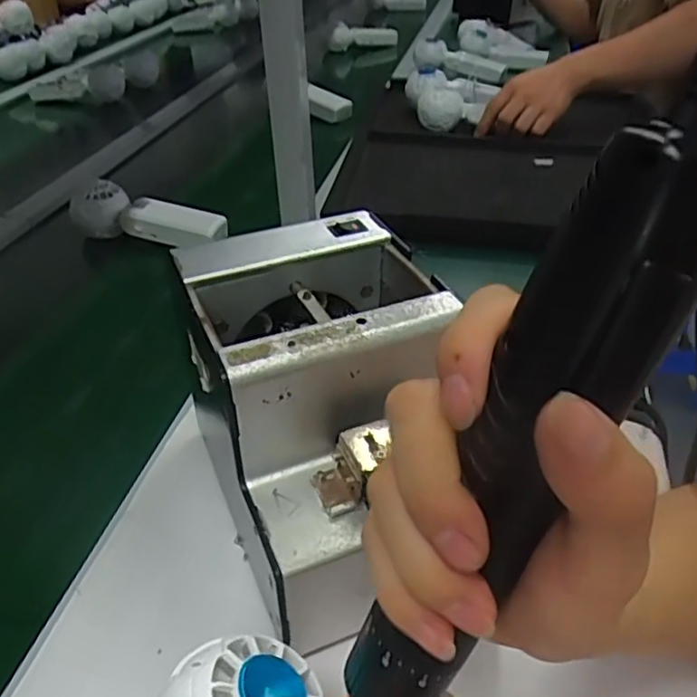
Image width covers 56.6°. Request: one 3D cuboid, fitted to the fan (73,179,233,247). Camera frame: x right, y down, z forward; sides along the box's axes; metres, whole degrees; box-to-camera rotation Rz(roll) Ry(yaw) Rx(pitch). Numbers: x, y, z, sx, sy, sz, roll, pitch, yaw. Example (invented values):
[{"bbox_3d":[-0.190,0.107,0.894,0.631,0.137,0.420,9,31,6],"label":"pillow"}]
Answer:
[{"bbox_3d":[-0.218,-0.150,0.710,0.171,0.050,0.047,10,37,15],"label":"fan"}]

